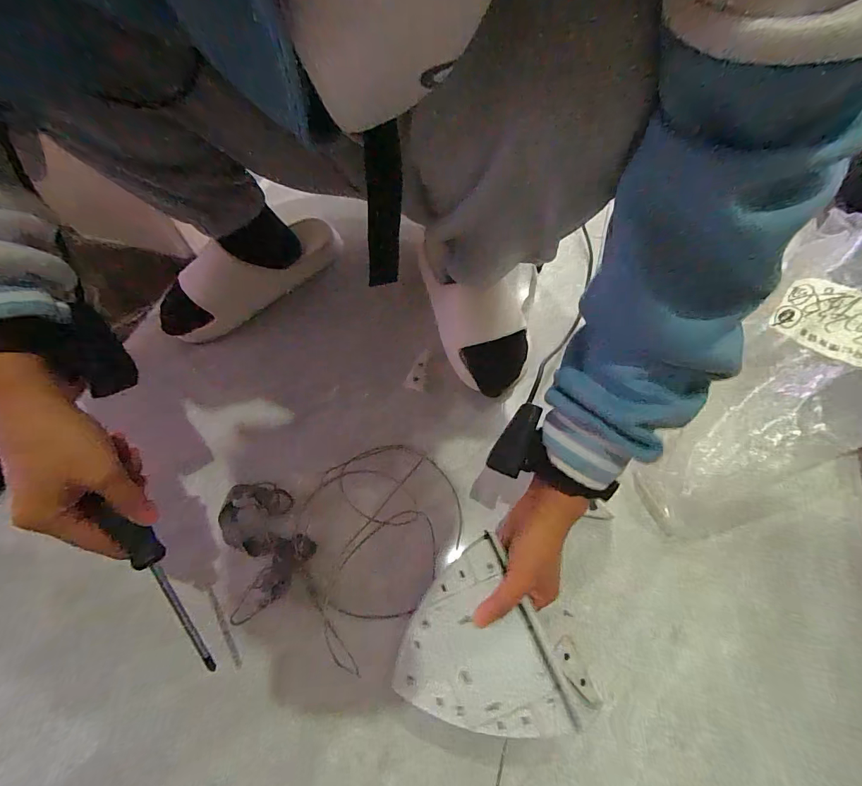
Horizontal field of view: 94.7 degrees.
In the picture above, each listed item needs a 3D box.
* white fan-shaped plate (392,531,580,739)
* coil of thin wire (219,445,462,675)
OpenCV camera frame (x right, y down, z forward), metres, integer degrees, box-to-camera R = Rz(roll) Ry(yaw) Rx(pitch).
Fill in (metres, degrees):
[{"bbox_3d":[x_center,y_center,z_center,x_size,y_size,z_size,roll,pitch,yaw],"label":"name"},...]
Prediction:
[{"bbox_3d":[0.030,0.220,0.340,0.128,0.012,0.150,-24,72,4],"label":"white fan-shaped plate"},{"bbox_3d":[-0.087,0.163,0.425,0.249,0.021,0.194,-17,66,-8],"label":"coil of thin wire"}]

